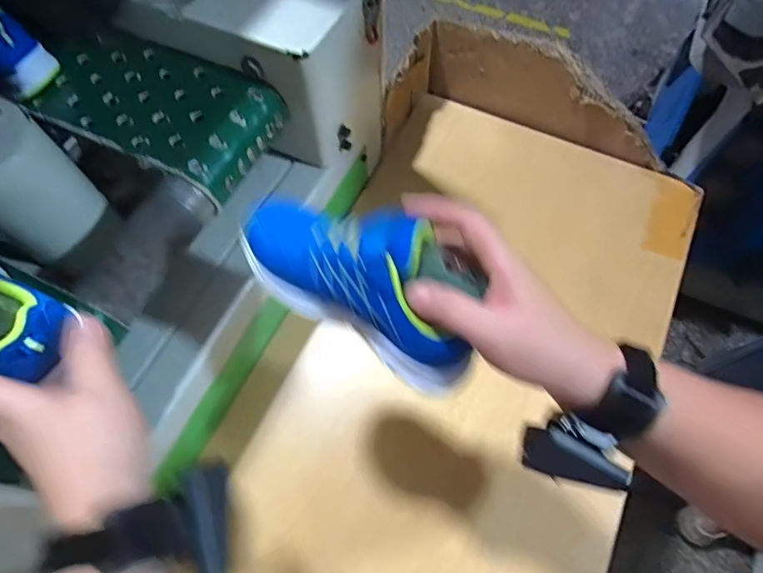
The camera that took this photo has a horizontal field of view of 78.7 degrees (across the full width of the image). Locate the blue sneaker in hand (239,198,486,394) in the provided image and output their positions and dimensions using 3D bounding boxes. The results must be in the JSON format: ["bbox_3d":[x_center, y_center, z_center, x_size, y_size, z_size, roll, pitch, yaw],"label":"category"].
[{"bbox_3d":[-0.014,-0.011,0.334,0.188,0.082,0.078,30,69,12],"label":"blue sneaker in hand"}]

